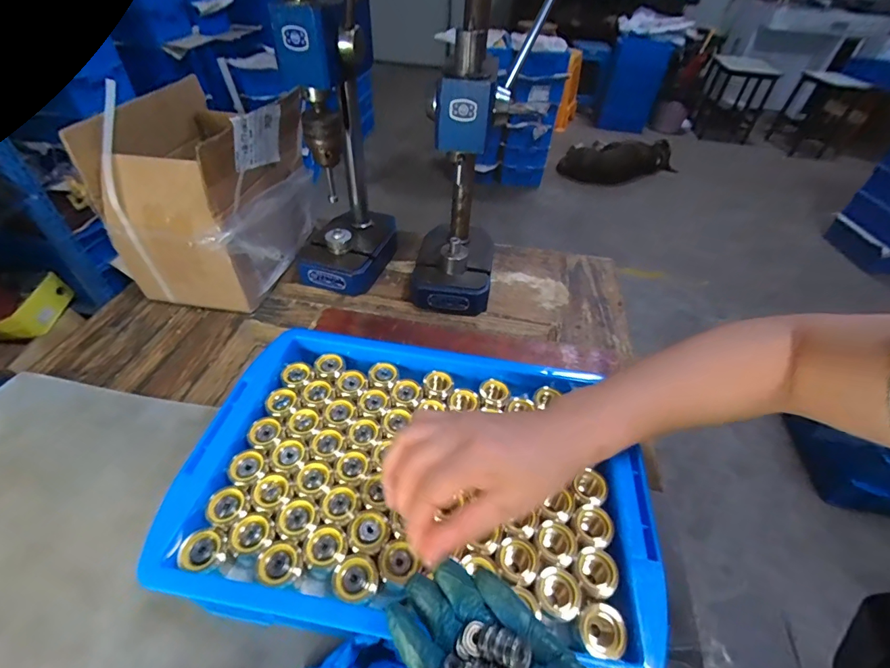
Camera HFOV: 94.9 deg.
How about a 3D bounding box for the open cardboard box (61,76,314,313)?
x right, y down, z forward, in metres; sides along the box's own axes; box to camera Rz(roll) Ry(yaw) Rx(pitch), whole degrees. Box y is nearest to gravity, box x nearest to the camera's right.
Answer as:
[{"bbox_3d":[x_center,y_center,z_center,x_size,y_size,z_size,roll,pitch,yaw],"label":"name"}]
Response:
[{"bbox_3d":[-0.345,-0.211,0.638,0.185,0.243,0.259,7,45,3],"label":"open cardboard box"}]

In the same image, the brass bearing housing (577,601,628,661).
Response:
[{"bbox_3d":[0.104,0.200,0.274,0.027,0.022,0.030,-20,50,-23],"label":"brass bearing housing"}]

